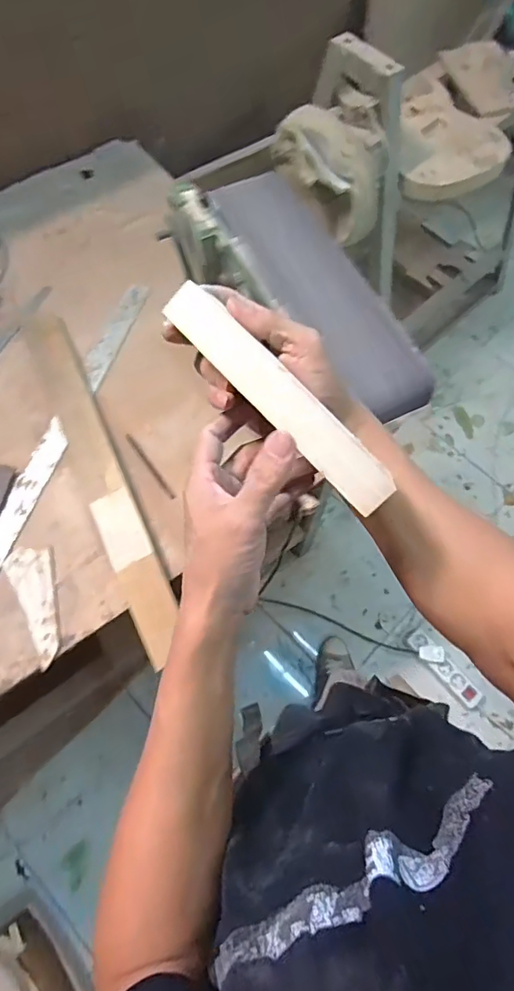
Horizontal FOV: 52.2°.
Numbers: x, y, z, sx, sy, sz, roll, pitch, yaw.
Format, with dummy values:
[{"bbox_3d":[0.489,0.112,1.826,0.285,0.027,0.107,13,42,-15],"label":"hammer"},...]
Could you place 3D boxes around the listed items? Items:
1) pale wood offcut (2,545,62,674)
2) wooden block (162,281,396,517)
[{"bbox_3d":[-0.317,0.156,0.743,0.066,0.017,0.169,-11,72,-3],"label":"pale wood offcut"},{"bbox_3d":[0.016,-0.063,0.337,0.181,0.016,0.029,46,77,0],"label":"wooden block"}]

